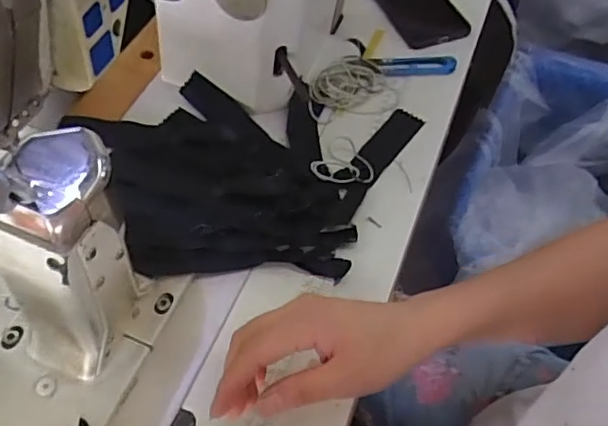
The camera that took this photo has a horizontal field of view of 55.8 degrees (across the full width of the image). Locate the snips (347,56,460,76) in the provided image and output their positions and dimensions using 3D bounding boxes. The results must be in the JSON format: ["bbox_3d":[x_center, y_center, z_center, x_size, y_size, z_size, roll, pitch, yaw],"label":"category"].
[{"bbox_3d":[0.106,-0.163,0.630,0.116,0.007,0.030,1,53,1],"label":"snips"}]

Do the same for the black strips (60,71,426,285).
[{"bbox_3d":[-0.044,-0.034,0.516,0.294,0.035,0.202,-2,53,0],"label":"black strips"}]

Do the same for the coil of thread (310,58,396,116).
[{"bbox_3d":[0.054,-0.140,0.609,0.088,0.009,0.082,6,53,6],"label":"coil of thread"}]

